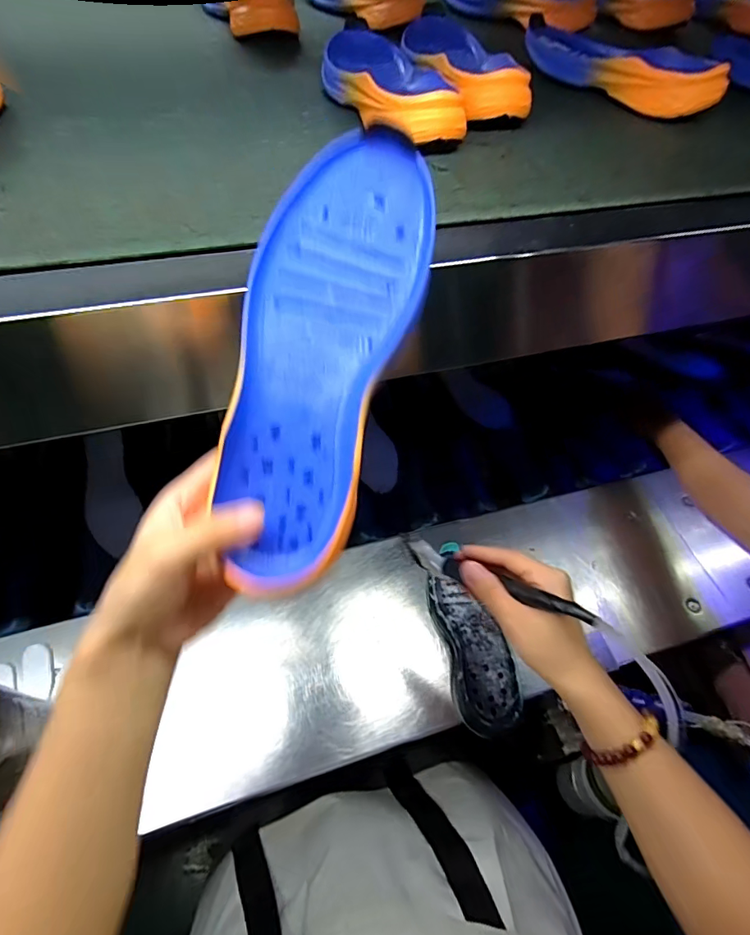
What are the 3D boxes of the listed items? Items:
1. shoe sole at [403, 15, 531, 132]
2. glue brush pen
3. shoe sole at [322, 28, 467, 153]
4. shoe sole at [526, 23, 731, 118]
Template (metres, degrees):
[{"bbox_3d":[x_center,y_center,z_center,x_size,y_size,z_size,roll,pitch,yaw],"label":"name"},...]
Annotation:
[{"bbox_3d":[0.087,-0.414,0.480,0.081,0.039,0.225,-6,57,-11],"label":"shoe sole"},{"bbox_3d":[0.087,0.088,0.370,0.177,0.022,0.015,12,48,47],"label":"glue brush pen"},{"bbox_3d":[0.008,-0.368,0.445,0.089,0.039,0.246,-12,58,-14],"label":"shoe sole"},{"bbox_3d":[0.254,-0.446,0.512,0.094,0.038,0.244,-18,60,-18],"label":"shoe sole"}]

